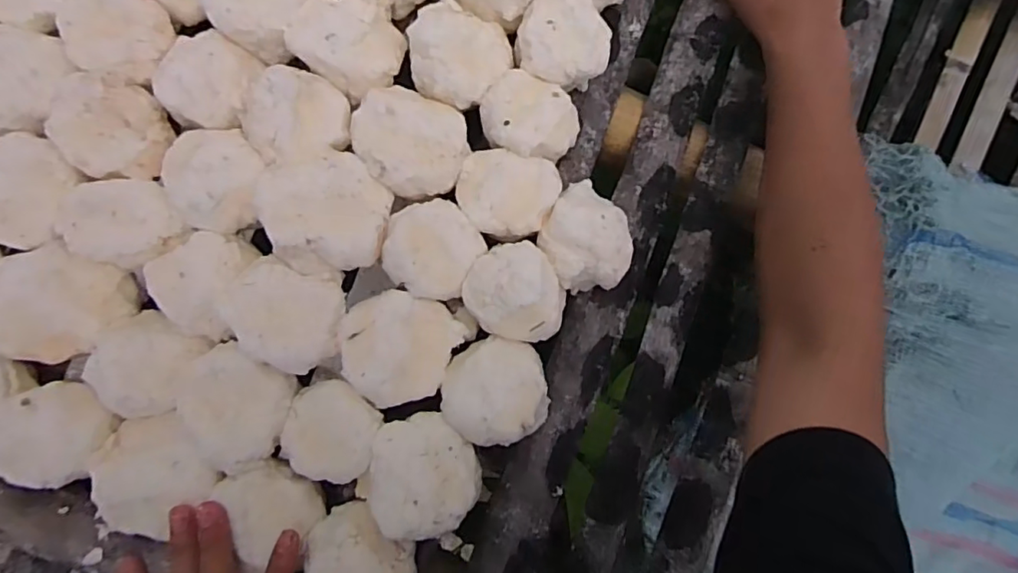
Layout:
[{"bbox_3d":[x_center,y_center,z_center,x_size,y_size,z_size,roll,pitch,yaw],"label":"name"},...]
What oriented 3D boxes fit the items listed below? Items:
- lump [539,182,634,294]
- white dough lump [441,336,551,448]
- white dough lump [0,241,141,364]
[{"bbox_3d":[0.057,-0.033,0.435,0.070,0.054,0.067,0,88,-6],"label":"lump"},{"bbox_3d":[-0.011,0.073,0.415,0.071,0.061,0.068,0,88,-6],"label":"white dough lump"},{"bbox_3d":[-0.303,0.013,0.388,0.073,0.033,0.075,0,88,-6],"label":"white dough lump"}]

